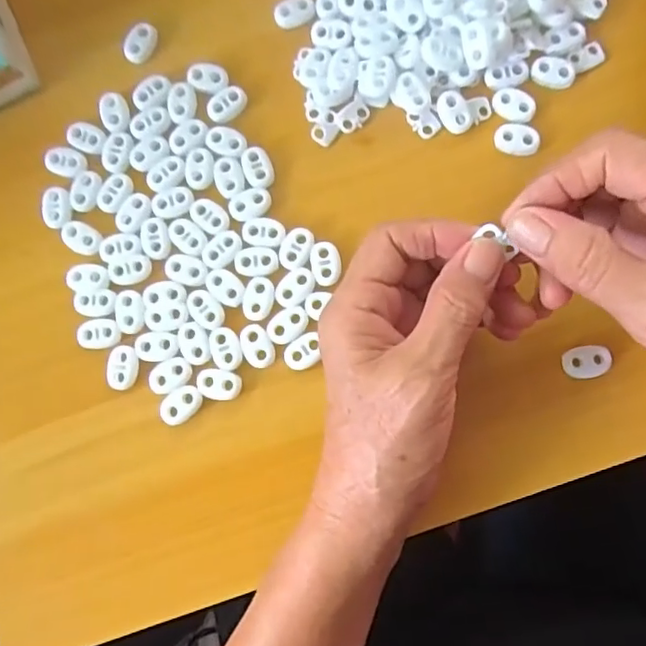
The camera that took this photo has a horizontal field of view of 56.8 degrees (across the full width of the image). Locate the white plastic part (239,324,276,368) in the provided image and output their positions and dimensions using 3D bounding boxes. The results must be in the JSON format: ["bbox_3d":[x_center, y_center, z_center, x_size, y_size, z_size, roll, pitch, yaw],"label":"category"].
[{"bbox_3d":[-0.034,0.012,0.303,0.015,0.004,0.023,-30,82,0],"label":"white plastic part"}]

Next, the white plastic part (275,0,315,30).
[{"bbox_3d":[-0.015,-0.168,0.322,0.021,0.004,0.013,-18,82,1],"label":"white plastic part"}]

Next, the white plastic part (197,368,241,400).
[{"bbox_3d":[-0.053,0.031,0.302,0.022,0.004,0.015,13,84,5],"label":"white plastic part"}]

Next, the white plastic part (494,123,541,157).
[{"bbox_3d":[0.100,-0.095,0.307,0.022,0.004,0.016,11,84,5],"label":"white plastic part"}]

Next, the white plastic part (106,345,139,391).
[{"bbox_3d":[-0.103,0.023,0.306,0.016,0.004,0.022,1,83,4],"label":"white plastic part"}]

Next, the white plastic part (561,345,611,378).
[{"bbox_3d":[0.129,0.019,0.293,0.022,0.005,0.015,-12,83,2],"label":"white plastic part"}]

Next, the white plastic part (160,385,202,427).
[{"bbox_3d":[-0.072,0.041,0.302,0.023,0.004,0.016,-38,82,-1],"label":"white plastic part"}]

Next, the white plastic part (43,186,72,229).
[{"bbox_3d":[-0.143,-0.062,0.319,0.014,0.004,0.022,-10,83,2],"label":"white plastic part"}]

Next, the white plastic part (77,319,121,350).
[{"bbox_3d":[-0.116,0.006,0.308,0.022,0.004,0.015,2,83,4],"label":"white plastic part"}]

